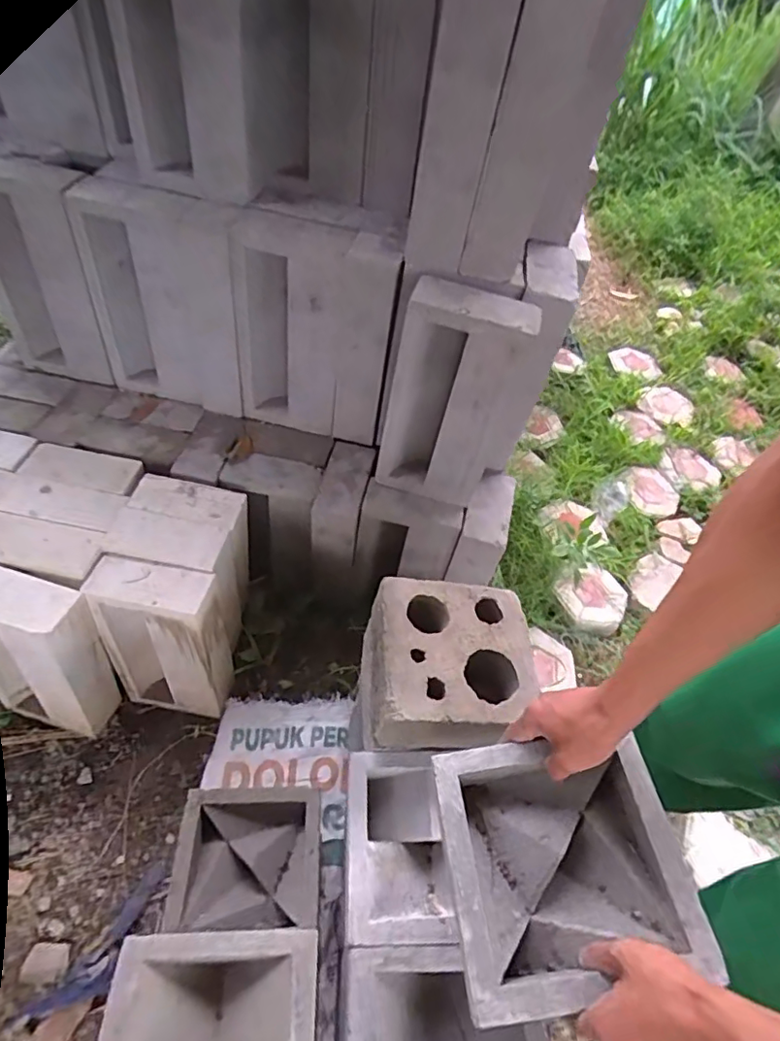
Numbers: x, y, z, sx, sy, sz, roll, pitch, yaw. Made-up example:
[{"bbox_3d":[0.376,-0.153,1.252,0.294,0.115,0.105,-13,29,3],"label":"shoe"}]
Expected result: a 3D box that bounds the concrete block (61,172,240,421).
[{"bbox_3d":[-0.398,-0.396,1.029,0.278,0.400,0.116,13,52,1],"label":"concrete block"}]

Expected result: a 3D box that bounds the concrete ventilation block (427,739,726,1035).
[{"bbox_3d":[0.150,0.303,0.491,0.195,0.068,0.194,-4,53,-8],"label":"concrete ventilation block"}]

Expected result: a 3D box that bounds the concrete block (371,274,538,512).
[{"bbox_3d":[0.107,-0.210,0.977,0.202,0.384,0.146,25,54,11],"label":"concrete block"}]

